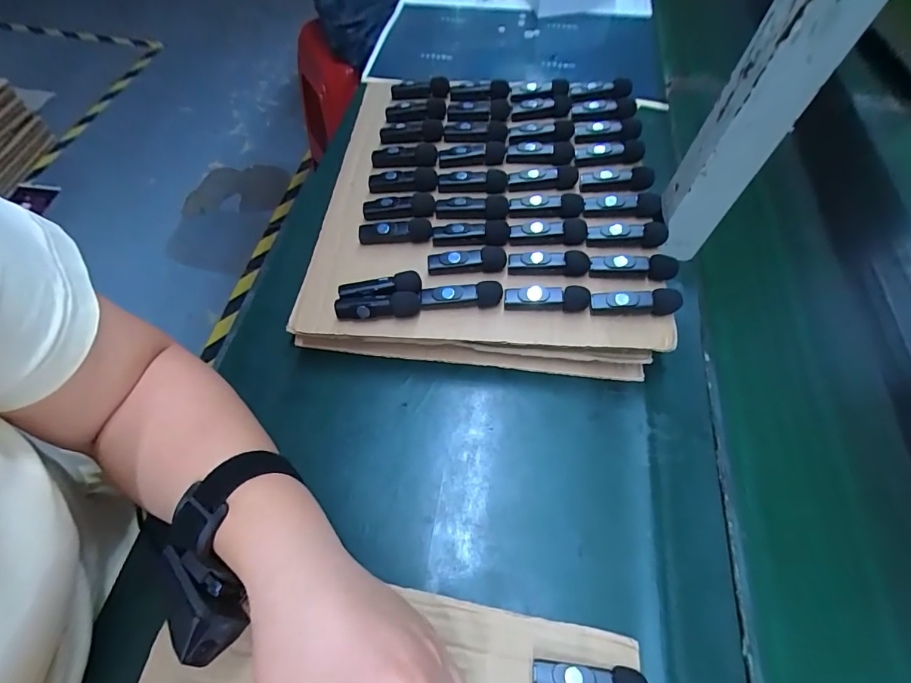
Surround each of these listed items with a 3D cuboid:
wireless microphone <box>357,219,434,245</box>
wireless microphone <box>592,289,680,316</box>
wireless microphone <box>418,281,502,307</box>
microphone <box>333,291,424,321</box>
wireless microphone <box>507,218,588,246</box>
[{"bbox_3d":[-0.052,-0.095,0.373,0.063,0.018,0.013,1,60,-2],"label":"wireless microphone"},{"bbox_3d":[0.136,-0.030,0.323,0.063,0.020,0.013,4,60,0],"label":"wireless microphone"},{"bbox_3d":[0.005,-0.037,0.336,0.063,0.016,0.014,0,60,-3],"label":"wireless microphone"},{"bbox_3d":[-0.061,-0.028,0.335,0.065,0.014,0.015,-2,60,-4],"label":"microphone"},{"bbox_3d":[0.079,-0.095,0.364,0.065,0.018,0.021,3,60,-1],"label":"wireless microphone"}]

